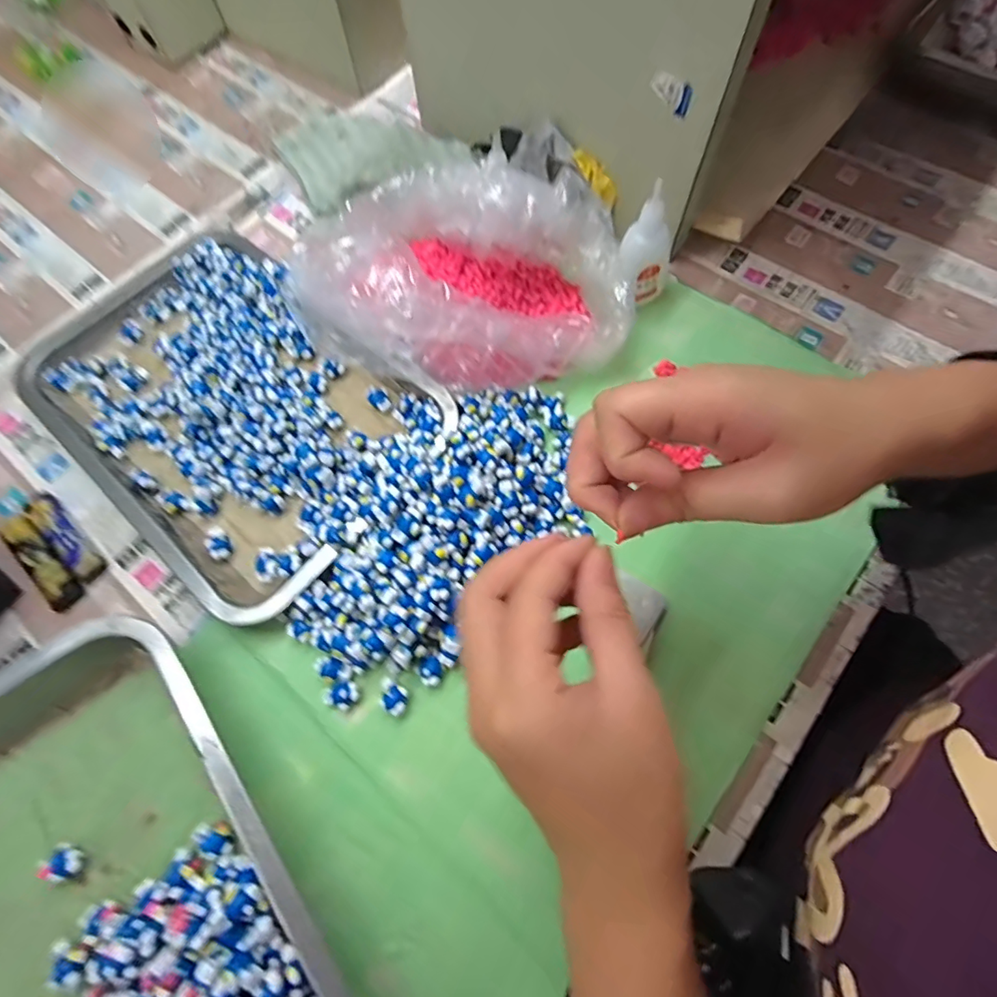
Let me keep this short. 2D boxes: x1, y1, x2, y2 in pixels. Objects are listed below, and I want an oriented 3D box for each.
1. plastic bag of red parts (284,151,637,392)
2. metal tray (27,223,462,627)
[{"bbox_3d":[-0.033,-0.165,0.372,0.260,0.086,0.165,21,70,11],"label":"plastic bag of red parts"},{"bbox_3d":[-0.209,-0.081,0.380,0.330,0.032,0.207,40,75,17],"label":"metal tray"}]

